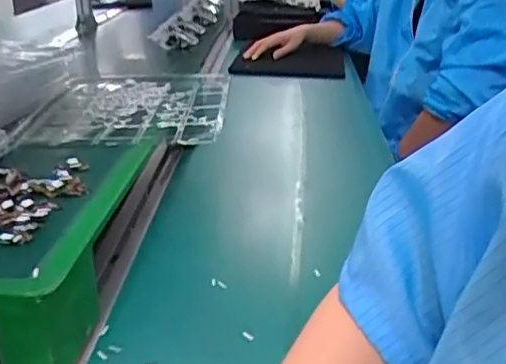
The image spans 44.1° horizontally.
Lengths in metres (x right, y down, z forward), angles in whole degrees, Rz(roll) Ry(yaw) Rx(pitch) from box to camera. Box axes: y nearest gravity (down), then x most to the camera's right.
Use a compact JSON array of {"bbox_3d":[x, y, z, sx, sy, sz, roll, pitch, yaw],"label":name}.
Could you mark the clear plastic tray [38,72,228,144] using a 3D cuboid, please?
[{"bbox_3d":[-0.144,-0.103,0.812,0.213,0.013,0.322,-1,23,-1],"label":"clear plastic tray"}]

